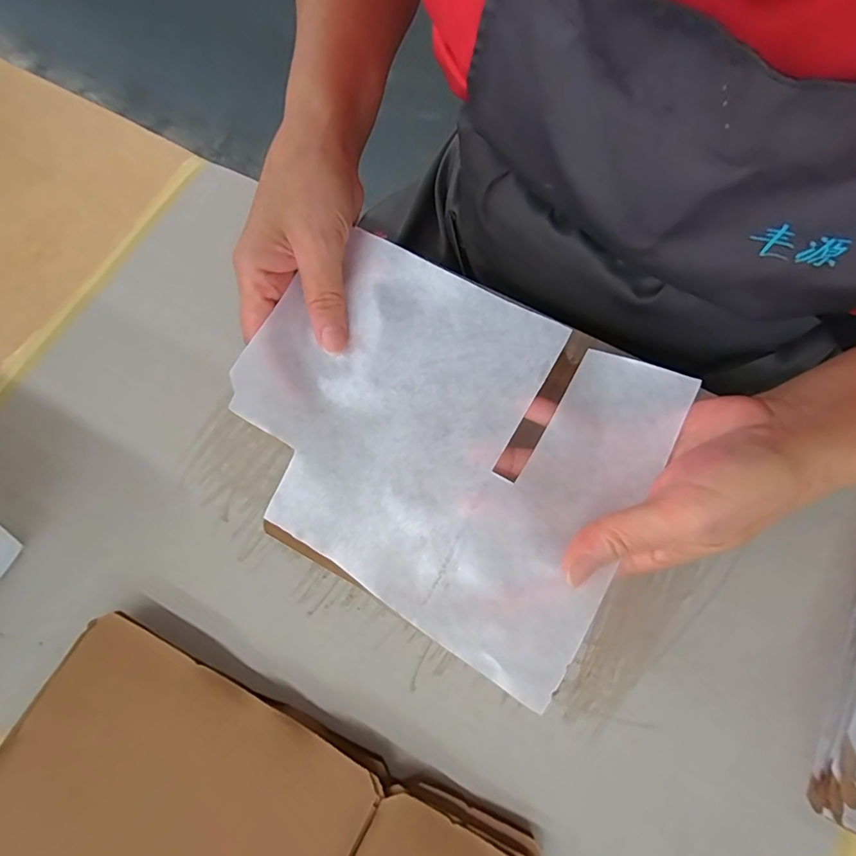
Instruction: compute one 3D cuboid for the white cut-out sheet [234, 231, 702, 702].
[{"bbox_3d":[0.001,0.004,0.270,0.217,0.057,0.174,31,75,9],"label":"white cut-out sheet"}]

